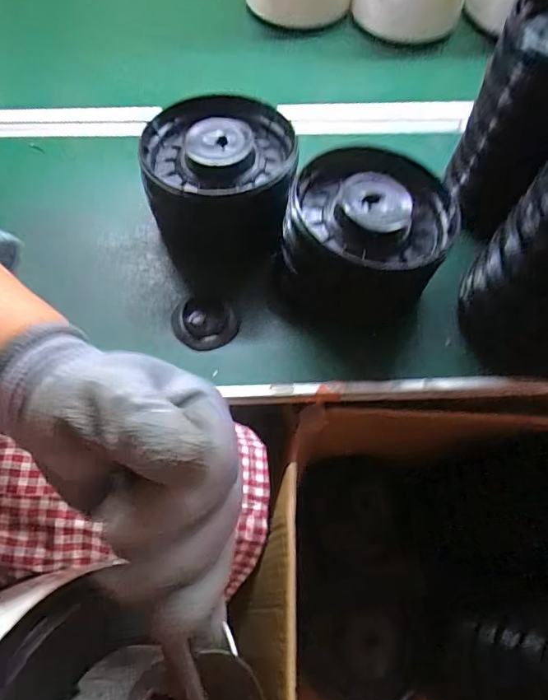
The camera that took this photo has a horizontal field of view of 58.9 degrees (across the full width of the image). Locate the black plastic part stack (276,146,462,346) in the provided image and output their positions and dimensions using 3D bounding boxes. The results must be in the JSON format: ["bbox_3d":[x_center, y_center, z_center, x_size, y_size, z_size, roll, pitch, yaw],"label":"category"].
[{"bbox_3d":[0.075,-0.088,0.439,0.146,0.105,0.145,17,63,8],"label":"black plastic part stack"}]

